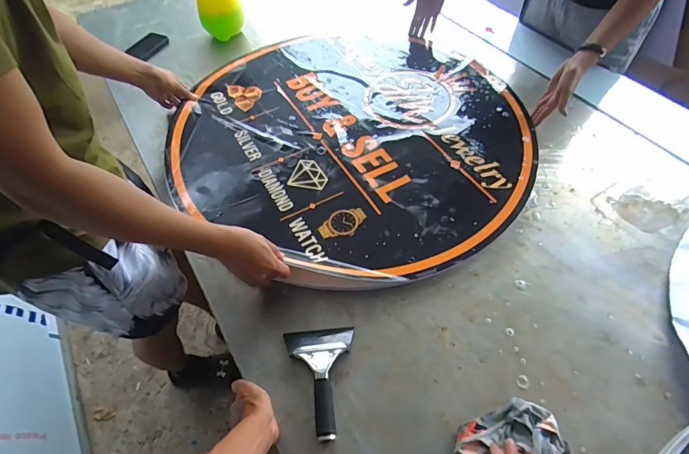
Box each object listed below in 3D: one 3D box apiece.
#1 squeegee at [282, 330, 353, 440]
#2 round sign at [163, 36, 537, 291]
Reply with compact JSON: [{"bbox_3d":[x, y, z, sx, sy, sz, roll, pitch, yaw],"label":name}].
[{"bbox_3d":[-0.037,0.247,0.643,0.114,0.028,0.174,-7,55,0],"label":"squeegee"},{"bbox_3d":[0.031,-0.257,1.000,0.837,0.035,0.832,-1,54,2],"label":"round sign"}]

